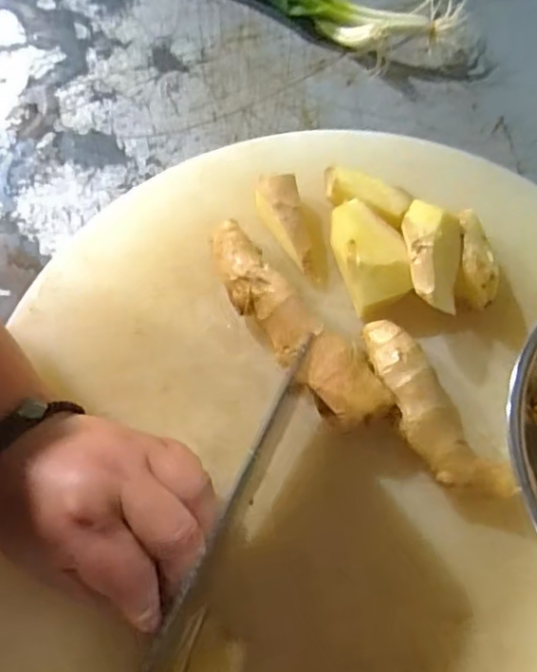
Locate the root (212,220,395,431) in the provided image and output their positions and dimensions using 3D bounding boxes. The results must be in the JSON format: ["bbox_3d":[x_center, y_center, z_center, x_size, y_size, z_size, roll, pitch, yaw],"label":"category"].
[{"bbox_3d":[0.012,-0.005,0.335,0.033,0.028,0.137,-38,76,-14],"label":"root"}]

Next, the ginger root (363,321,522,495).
[{"bbox_3d":[0.083,0.042,0.322,0.032,0.023,0.108,-30,75,-12],"label":"ginger root"}]

